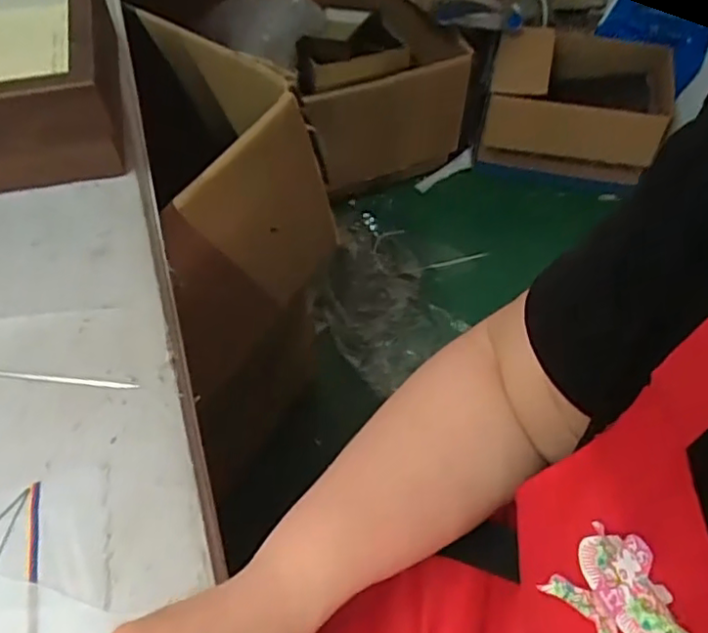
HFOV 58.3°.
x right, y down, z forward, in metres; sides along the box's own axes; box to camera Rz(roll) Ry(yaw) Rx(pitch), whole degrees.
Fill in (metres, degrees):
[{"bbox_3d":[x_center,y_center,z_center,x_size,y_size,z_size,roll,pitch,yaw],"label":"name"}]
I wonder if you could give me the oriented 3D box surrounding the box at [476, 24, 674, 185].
[{"bbox_3d":[0.446,-0.424,1.277,0.360,0.202,0.183,7,57,3],"label":"box"}]

